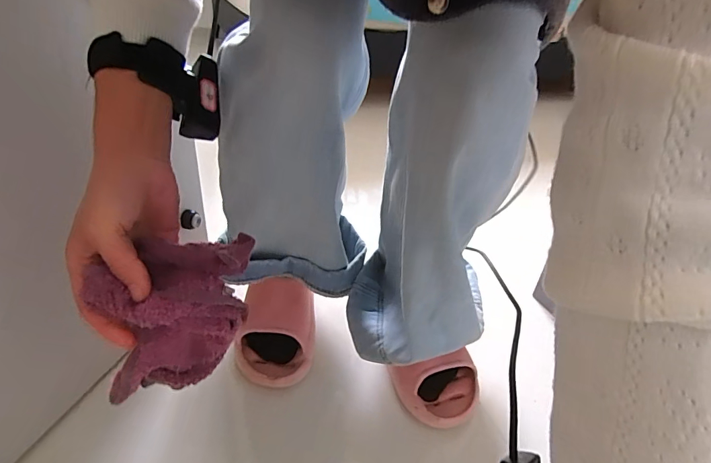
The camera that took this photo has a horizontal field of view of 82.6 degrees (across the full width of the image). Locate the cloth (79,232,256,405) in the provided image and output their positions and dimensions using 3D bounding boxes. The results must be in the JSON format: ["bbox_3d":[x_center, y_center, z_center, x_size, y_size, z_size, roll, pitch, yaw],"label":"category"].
[{"bbox_3d":[-0.133,0.058,0.310,0.109,0.094,0.071,-8,35,-20],"label":"cloth"}]

